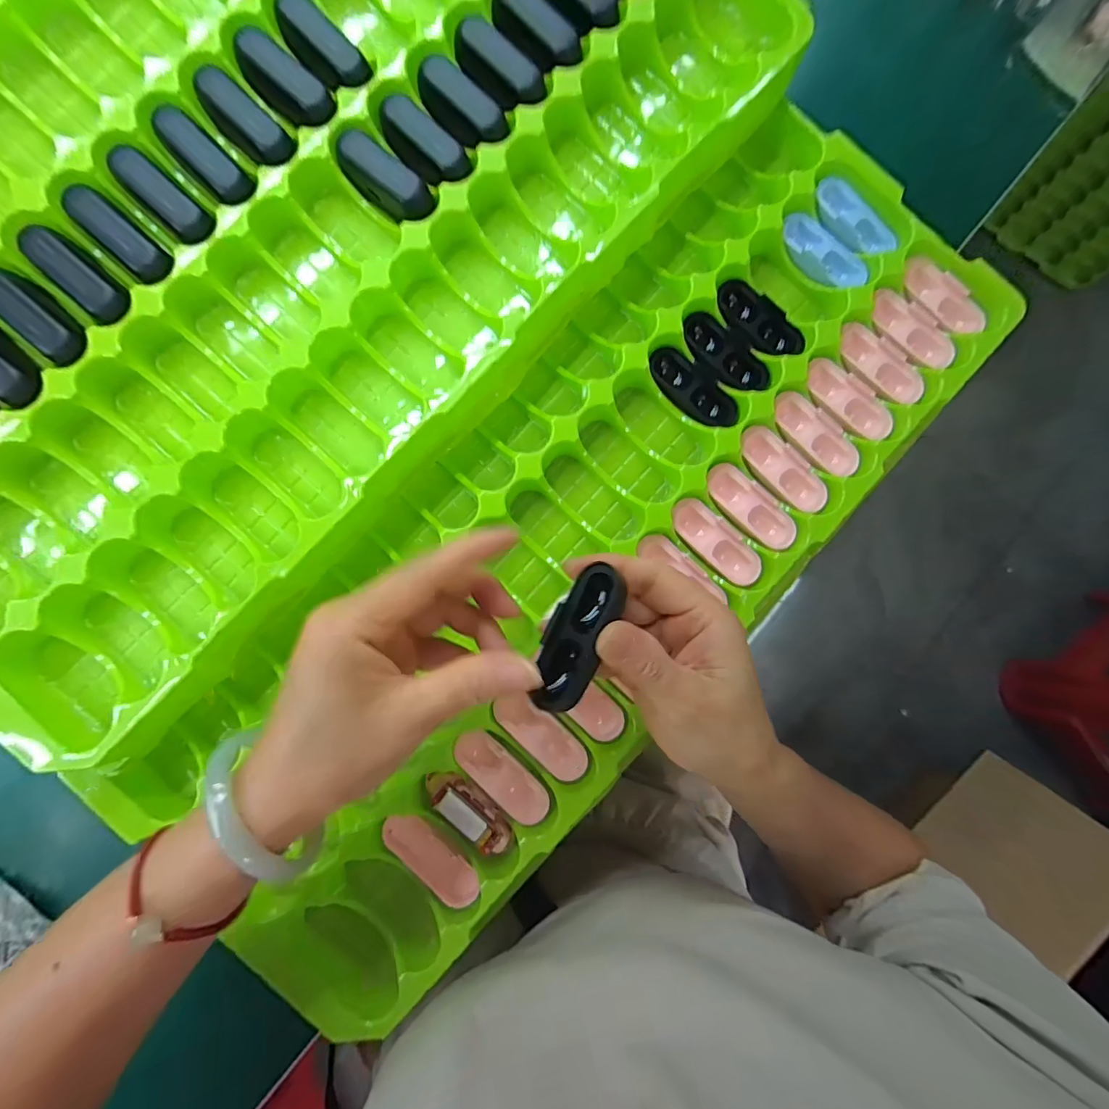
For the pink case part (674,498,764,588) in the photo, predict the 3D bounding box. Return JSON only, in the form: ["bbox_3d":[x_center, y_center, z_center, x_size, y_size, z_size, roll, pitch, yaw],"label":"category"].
[{"bbox_3d":[0.096,-0.007,0.293,0.062,0.010,0.023,44,86,1],"label":"pink case part"}]

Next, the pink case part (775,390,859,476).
[{"bbox_3d":[0.159,-0.072,0.299,0.026,0.009,0.061,-42,89,-4],"label":"pink case part"}]

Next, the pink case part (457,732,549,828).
[{"bbox_3d":[-0.030,0.126,0.280,0.062,0.006,0.023,43,86,1],"label":"pink case part"}]

